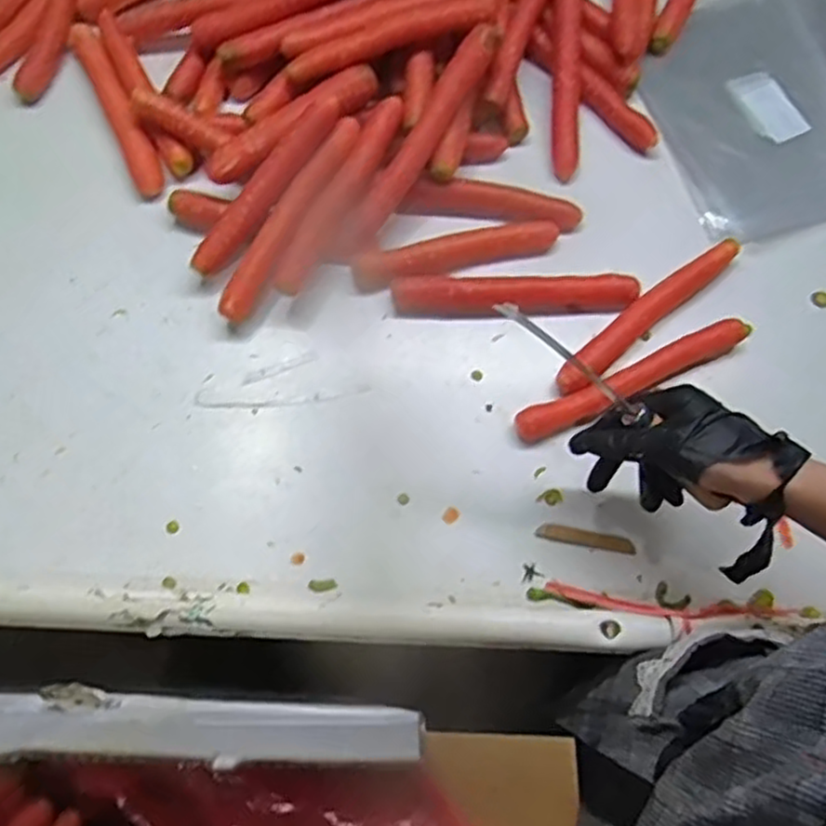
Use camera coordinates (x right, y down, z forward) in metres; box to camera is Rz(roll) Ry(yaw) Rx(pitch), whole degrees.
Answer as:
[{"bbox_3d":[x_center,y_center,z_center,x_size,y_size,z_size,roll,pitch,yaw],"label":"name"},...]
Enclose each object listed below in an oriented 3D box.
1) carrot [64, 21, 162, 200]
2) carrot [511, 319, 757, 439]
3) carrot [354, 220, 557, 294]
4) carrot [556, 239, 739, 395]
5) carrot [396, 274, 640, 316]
[{"bbox_3d":[-0.265,-0.273,0.642,0.026,0.024,0.191,-27,74,-10],"label":"carrot"},{"bbox_3d":[0.178,-0.028,0.575,0.211,0.027,0.024,-24,73,-9],"label":"carrot"},{"bbox_3d":[0.034,-0.134,0.599,0.167,0.023,0.029,-14,72,-6],"label":"carrot"},{"bbox_3d":[0.192,-0.083,0.589,0.198,0.023,0.025,-40,76,-13],"label":"carrot"},{"bbox_3d":[0.083,-0.097,0.593,0.198,0.023,0.024,0,71,-1],"label":"carrot"}]

